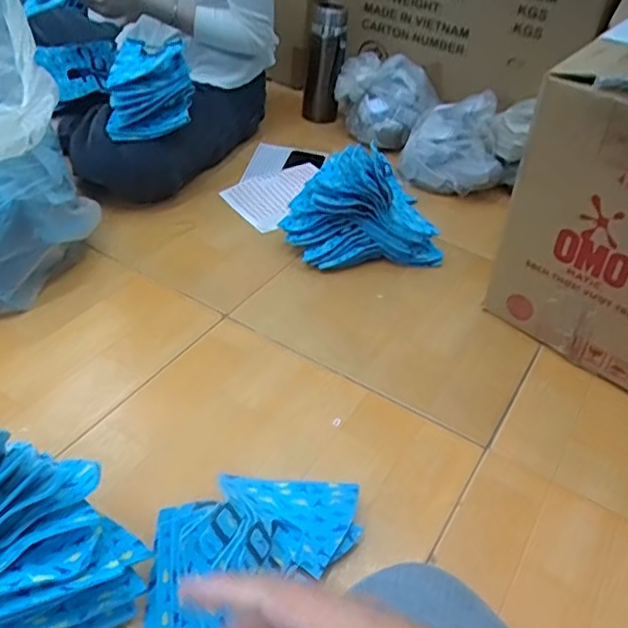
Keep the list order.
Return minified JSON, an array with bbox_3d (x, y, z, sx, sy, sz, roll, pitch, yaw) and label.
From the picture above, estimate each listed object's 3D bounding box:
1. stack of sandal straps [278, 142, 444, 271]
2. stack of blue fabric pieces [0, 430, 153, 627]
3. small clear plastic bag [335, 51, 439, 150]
[{"bbox_3d":[0.083,-0.169,1.031,0.247,0.153,0.117,-3,41,-12],"label":"stack of sandal straps"},{"bbox_3d":[-0.238,0.192,0.536,0.155,0.193,0.135,27,44,22],"label":"stack of blue fabric pieces"},{"bbox_3d":[0.153,-0.455,1.384,0.219,0.142,0.184,9,40,2],"label":"small clear plastic bag"}]

